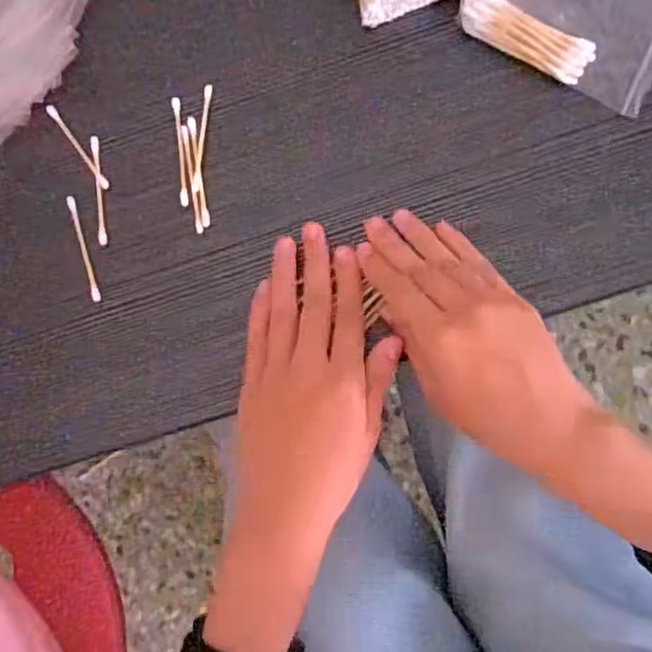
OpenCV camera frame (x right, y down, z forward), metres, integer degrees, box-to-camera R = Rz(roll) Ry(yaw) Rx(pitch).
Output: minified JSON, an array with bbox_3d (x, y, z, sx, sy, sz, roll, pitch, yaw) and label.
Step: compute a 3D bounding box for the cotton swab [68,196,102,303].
[{"bbox_3d":[-0.152,-0.048,0.417,0.005,0.004,0.069,-18,82,5],"label":"cotton swab"}]

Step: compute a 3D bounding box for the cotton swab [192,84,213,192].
[{"bbox_3d":[-0.077,-0.118,0.419,0.005,0.005,0.069,5,84,8],"label":"cotton swab"}]

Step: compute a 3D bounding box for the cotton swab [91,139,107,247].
[{"bbox_3d":[-0.143,-0.086,0.421,0.005,0.004,0.070,-7,83,6],"label":"cotton swab"}]

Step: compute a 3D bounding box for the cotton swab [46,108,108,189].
[{"bbox_3d":[-0.160,-0.116,0.427,0.005,0.004,0.069,-36,81,2],"label":"cotton swab"}]

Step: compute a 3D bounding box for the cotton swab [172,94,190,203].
[{"bbox_3d":[-0.091,-0.110,0.419,0.006,0.004,0.071,-7,83,6],"label":"cotton swab"}]

